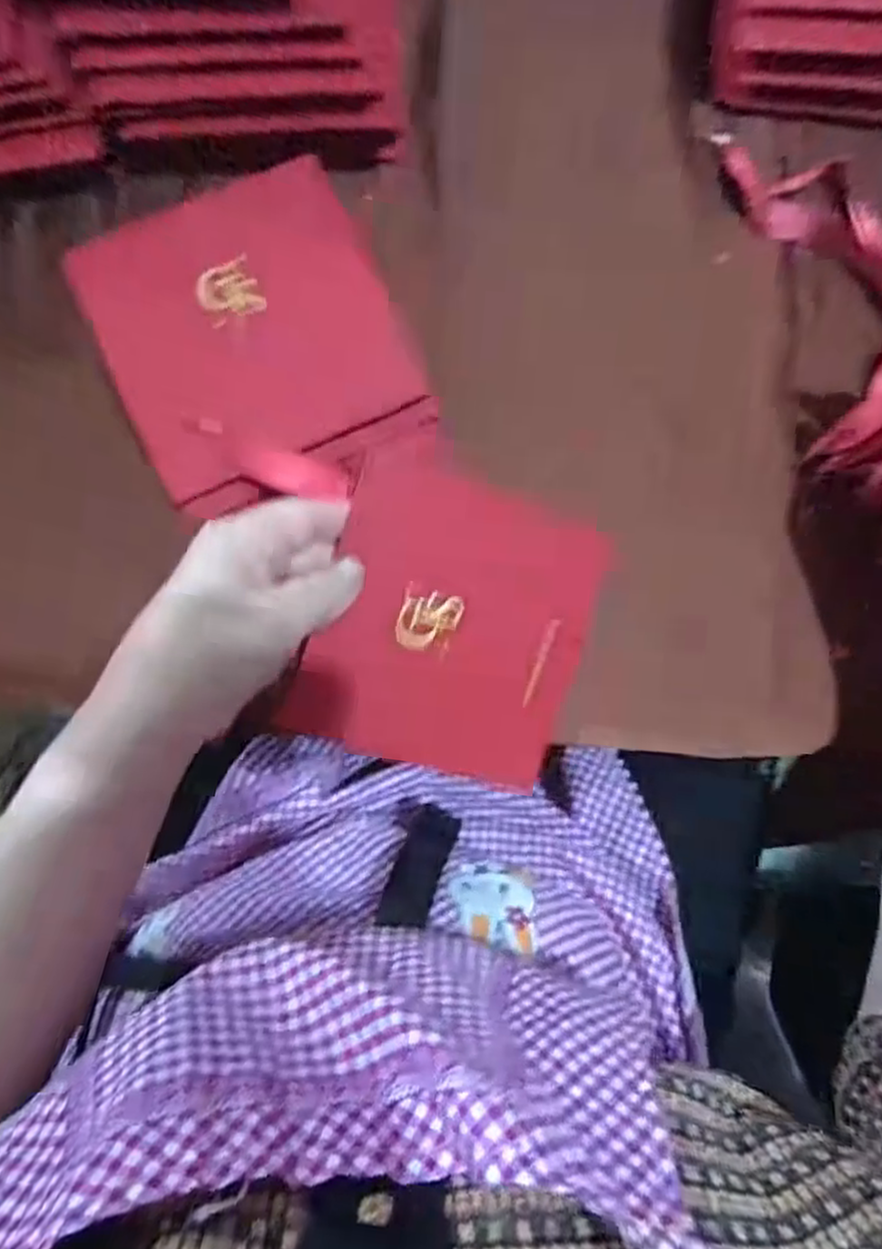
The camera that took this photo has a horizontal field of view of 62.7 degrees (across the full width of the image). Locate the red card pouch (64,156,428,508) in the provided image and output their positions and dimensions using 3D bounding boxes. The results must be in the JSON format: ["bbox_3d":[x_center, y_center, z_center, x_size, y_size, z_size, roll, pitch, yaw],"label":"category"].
[{"bbox_3d":[-0.096,-0.154,0.368,0.146,0.009,0.138,-30,91,-21],"label":"red card pouch"}]

